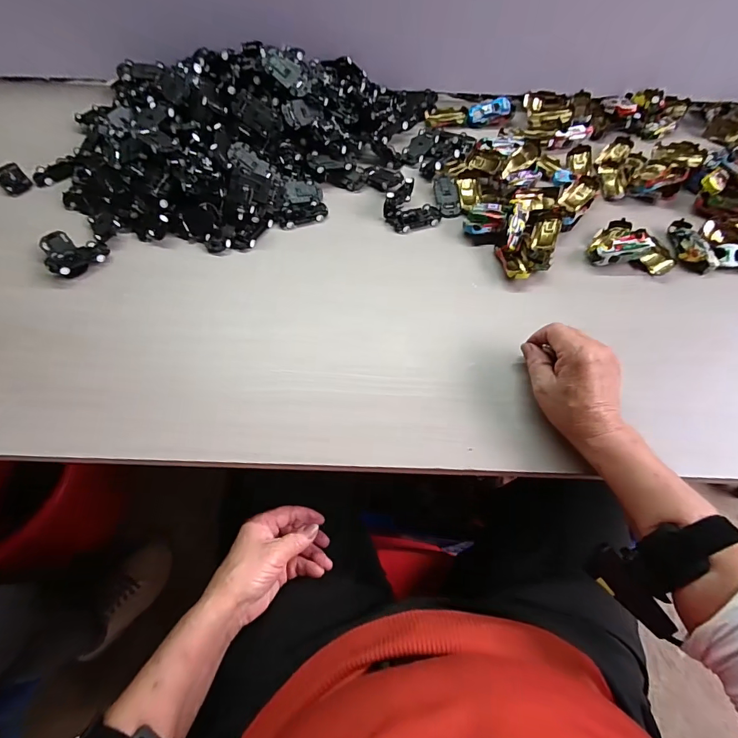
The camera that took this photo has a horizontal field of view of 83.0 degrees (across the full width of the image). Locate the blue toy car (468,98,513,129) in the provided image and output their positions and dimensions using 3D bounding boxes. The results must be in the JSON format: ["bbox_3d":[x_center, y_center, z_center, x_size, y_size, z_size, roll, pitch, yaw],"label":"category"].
[{"bbox_3d":[0.181,-0.385,0.626,0.065,0.023,0.035,-13,63,-8],"label":"blue toy car"}]

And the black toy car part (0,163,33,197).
[{"bbox_3d":[-0.472,-0.252,0.553,0.059,0.008,0.032,41,69,19],"label":"black toy car part"}]

